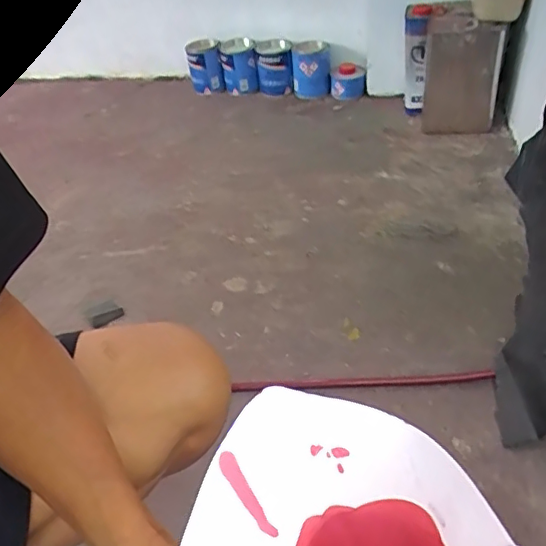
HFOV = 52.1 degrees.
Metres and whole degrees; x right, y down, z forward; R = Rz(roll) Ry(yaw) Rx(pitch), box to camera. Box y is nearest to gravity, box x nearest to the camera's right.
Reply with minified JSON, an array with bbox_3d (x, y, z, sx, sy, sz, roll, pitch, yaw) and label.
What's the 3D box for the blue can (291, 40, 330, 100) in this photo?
[{"bbox_3d":[0.113,-0.602,1.649,0.111,0.127,0.129,-3,39,6],"label":"blue can"}]

